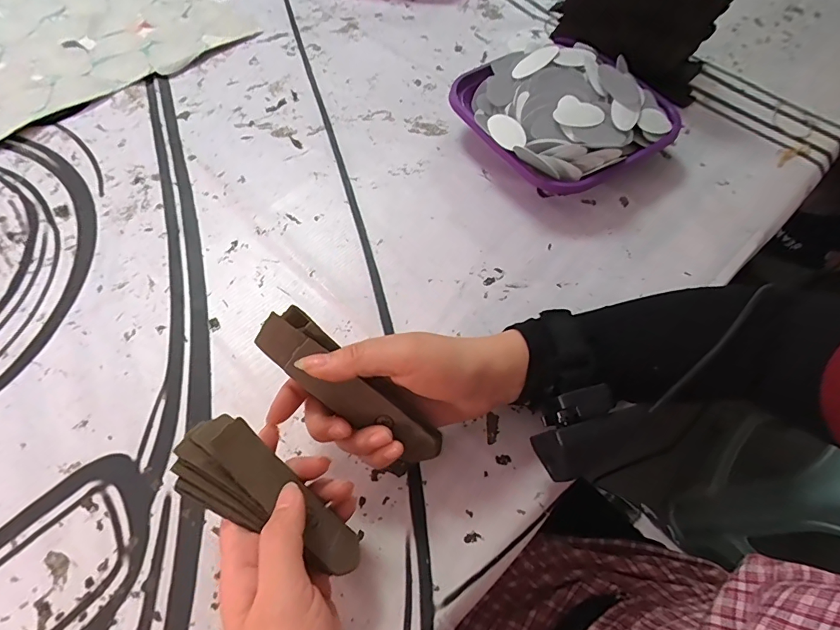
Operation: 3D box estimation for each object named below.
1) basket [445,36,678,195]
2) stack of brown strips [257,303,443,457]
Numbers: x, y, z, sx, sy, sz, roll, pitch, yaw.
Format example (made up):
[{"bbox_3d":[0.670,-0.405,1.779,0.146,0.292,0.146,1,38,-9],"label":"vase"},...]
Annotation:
[{"bbox_3d":[0.137,-0.199,0.441,0.177,0.076,0.170,-33,67,-20],"label":"basket"},{"bbox_3d":[-0.040,0.043,0.263,0.125,0.021,0.029,38,64,-2],"label":"stack of brown strips"}]

